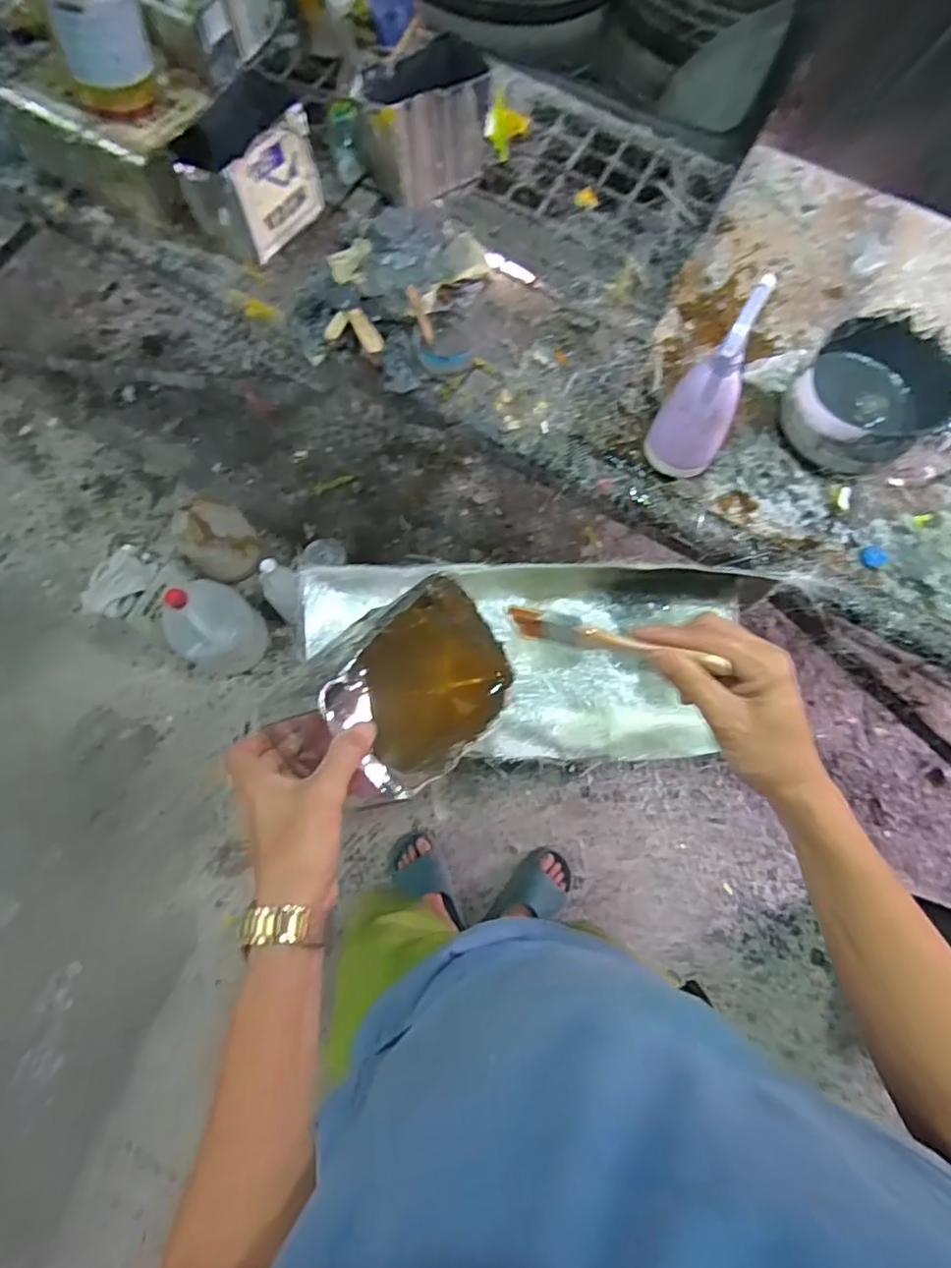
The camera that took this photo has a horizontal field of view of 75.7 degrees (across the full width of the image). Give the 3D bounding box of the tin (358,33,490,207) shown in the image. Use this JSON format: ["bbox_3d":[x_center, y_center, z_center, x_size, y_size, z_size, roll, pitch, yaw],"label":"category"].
[{"bbox_3d":[-0.070,-0.700,0.848,0.175,0.126,0.098,-25,76,-8],"label":"tin"}]

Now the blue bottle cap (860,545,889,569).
[{"bbox_3d":[0.489,-0.094,0.749,0.030,0.008,0.027,-21,76,-7],"label":"blue bottle cap"}]

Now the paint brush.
[{"bbox_3d":[0.091,0.005,0.414,0.149,0.026,0.011,16,73,28],"label":"paint brush"}]

